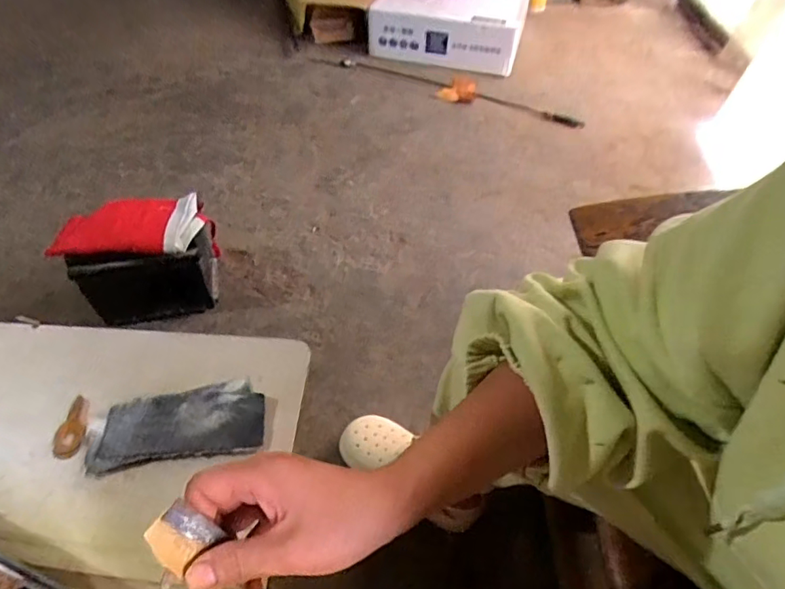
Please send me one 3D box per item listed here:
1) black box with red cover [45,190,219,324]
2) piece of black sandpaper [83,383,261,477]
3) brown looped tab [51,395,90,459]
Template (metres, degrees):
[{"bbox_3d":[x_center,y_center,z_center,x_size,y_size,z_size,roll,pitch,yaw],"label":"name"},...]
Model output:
[{"bbox_3d":[-0.478,-0.068,1.033,0.232,0.199,0.204,-6,49,-7],"label":"black box with red cover"},{"bbox_3d":[-0.185,0.112,0.442,0.141,0.006,0.071,-9,50,-9],"label":"piece of black sandpaper"},{"bbox_3d":[-0.276,0.114,0.438,0.025,0.004,0.054,-1,49,-3],"label":"brown looped tab"}]

